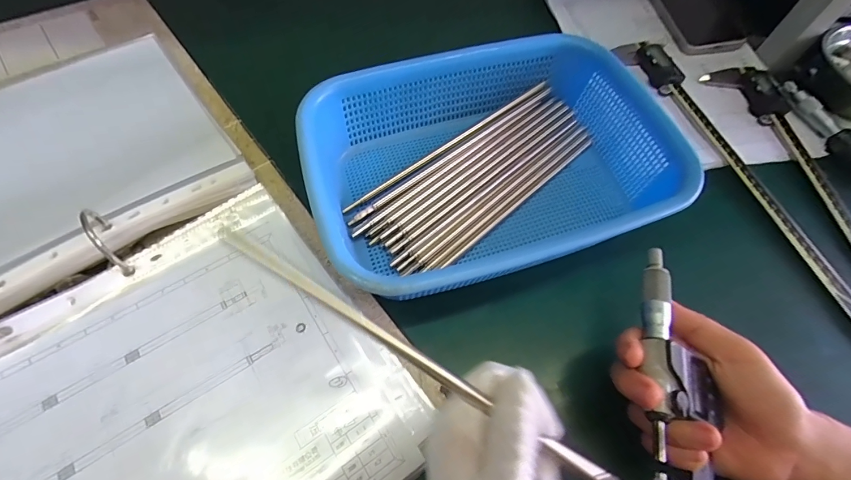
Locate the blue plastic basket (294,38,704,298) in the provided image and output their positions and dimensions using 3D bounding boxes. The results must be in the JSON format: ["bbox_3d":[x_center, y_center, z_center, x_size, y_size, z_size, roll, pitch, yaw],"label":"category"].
[{"bbox_3d":[0.046,-0.062,0.341,0.280,0.084,0.207,-16,64,-12],"label":"blue plastic basket"}]

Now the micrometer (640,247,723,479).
[{"bbox_3d":[0.155,0.079,0.243,0.048,0.023,0.159,6,66,-1],"label":"micrometer"}]

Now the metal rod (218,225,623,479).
[{"bbox_3d":[0.001,0.061,0.193,0.238,0.004,0.009,33,64,1],"label":"metal rod"}]

